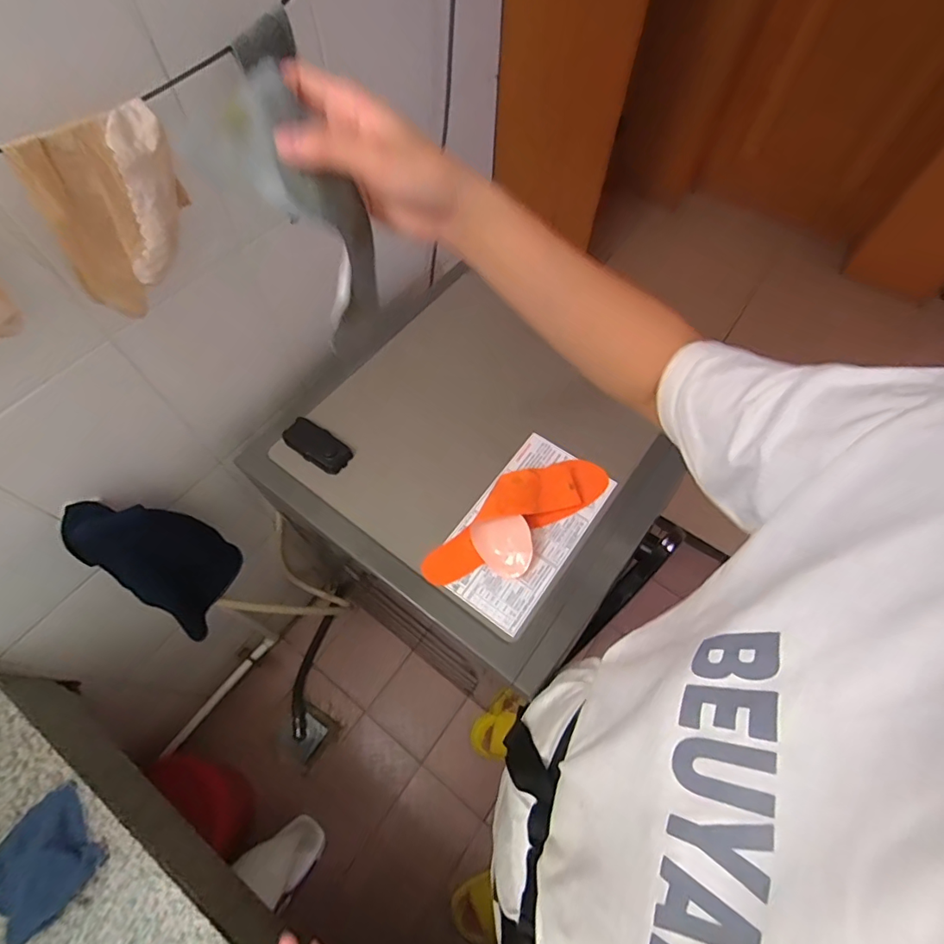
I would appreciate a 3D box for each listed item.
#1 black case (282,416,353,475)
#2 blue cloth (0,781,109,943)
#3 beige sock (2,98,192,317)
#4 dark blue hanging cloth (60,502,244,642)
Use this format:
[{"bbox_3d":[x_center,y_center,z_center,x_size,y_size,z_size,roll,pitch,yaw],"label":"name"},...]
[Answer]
[{"bbox_3d":[-0.236,-0.041,0.750,0.104,0.023,0.052,32,65,15],"label":"black case"},{"bbox_3d":[-0.476,0.431,0.546,0.108,0.020,0.111,-39,69,-20],"label":"blue cloth"},{"bbox_3d":[-0.319,-0.238,0.459,0.030,0.146,0.127,32,65,15],"label":"beige sock"},{"bbox_3d":[-0.458,0.126,0.722,0.090,0.255,0.144,9,59,28],"label":"dark blue hanging cloth"}]

